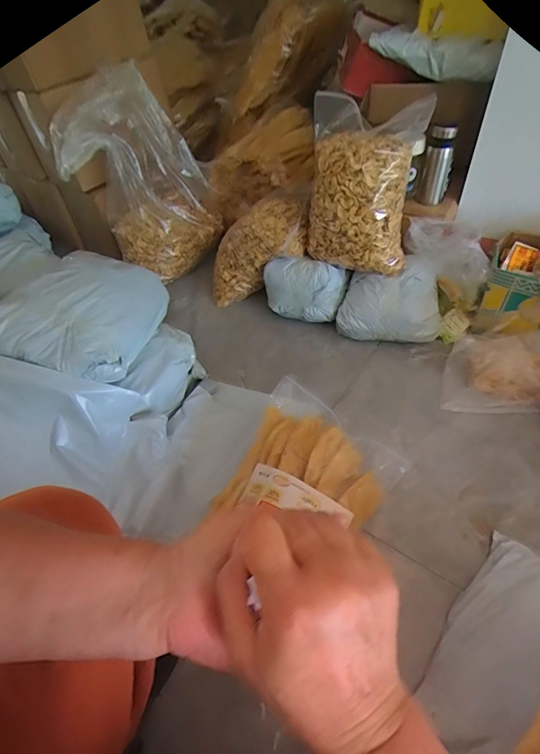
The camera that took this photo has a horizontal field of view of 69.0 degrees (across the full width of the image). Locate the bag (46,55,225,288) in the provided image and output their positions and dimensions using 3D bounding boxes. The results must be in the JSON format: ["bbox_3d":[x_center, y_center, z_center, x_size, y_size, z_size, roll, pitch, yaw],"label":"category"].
[{"bbox_3d":[-0.371,-0.585,1.191,0.373,0.522,0.249,-10,48,-3],"label":"bag"}]

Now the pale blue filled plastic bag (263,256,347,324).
[{"bbox_3d":[0.092,-0.253,1.121,0.227,0.136,0.113,16,52,19],"label":"pale blue filled plastic bag"}]

